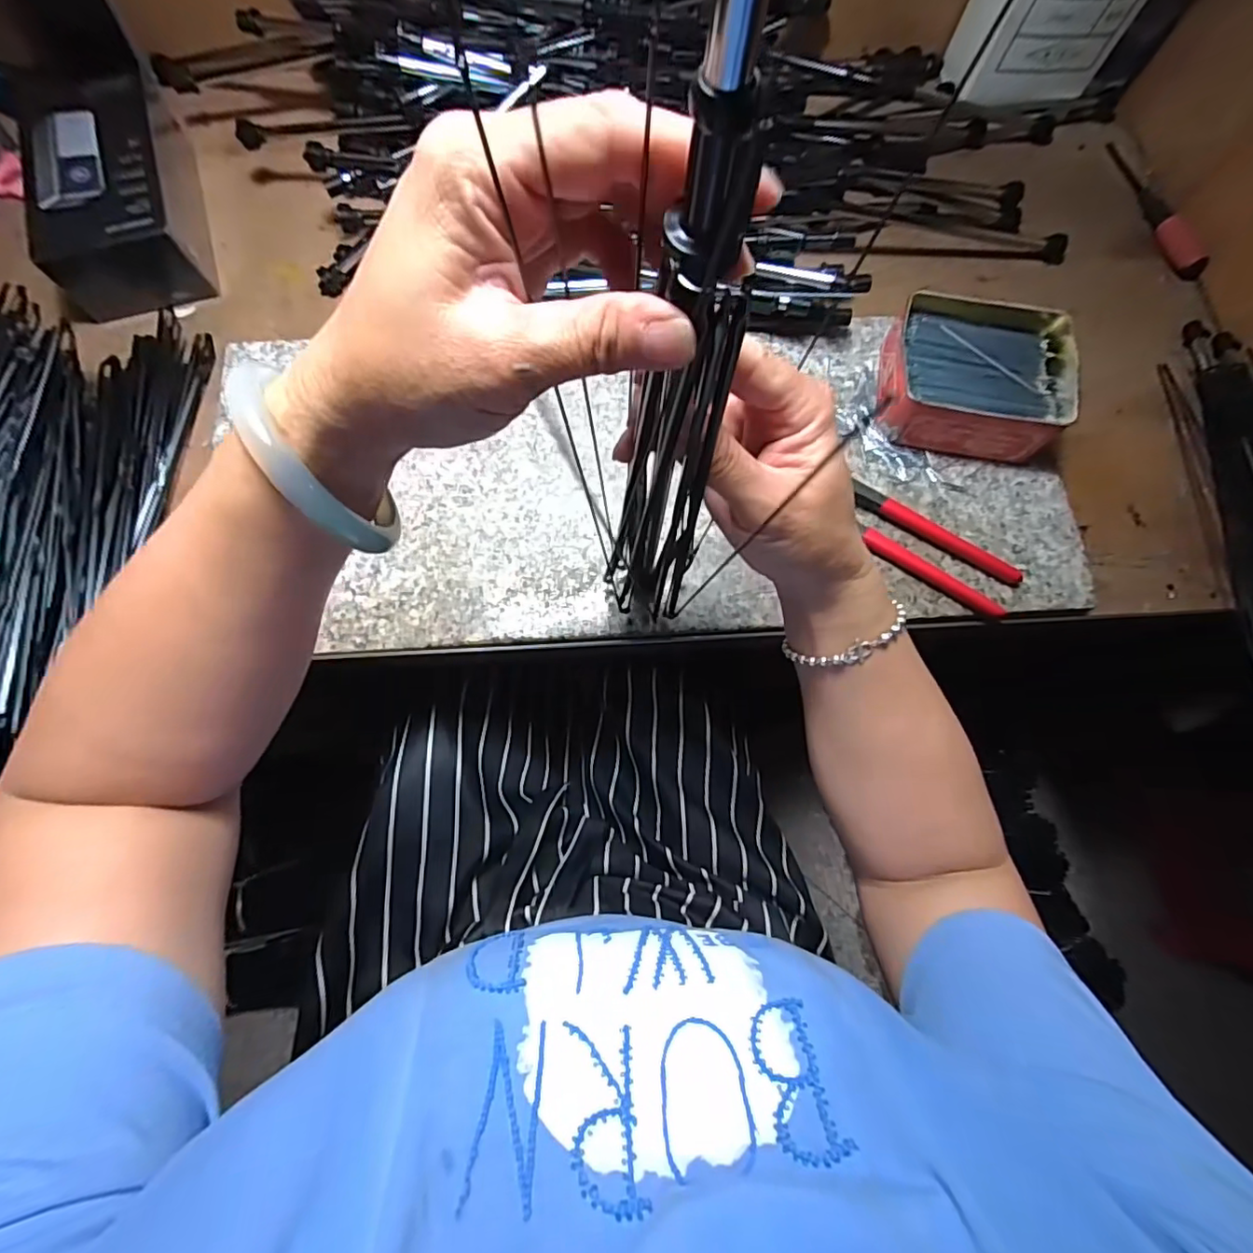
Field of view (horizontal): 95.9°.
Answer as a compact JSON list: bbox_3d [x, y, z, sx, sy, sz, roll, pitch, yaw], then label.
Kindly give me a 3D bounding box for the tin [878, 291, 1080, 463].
[{"bbox_3d":[0.252,-0.187,0.419,0.130,0.046,0.113,8,75,0],"label":"tin"}]

